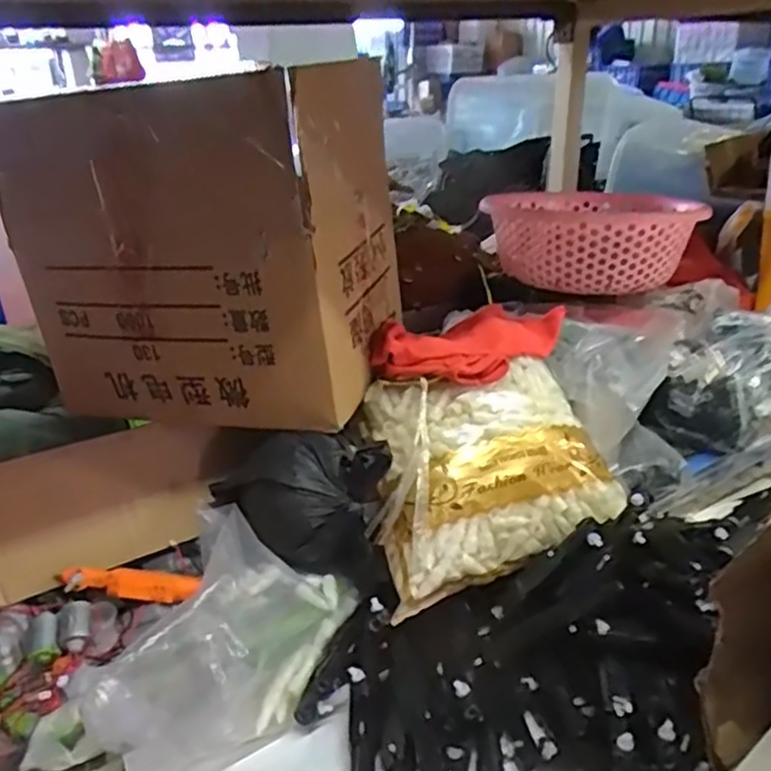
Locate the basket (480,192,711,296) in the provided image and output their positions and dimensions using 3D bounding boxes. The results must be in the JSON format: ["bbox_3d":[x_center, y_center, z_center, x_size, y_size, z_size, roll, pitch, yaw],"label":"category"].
[{"bbox_3d":[0.264,-0.210,0.925,0.252,0.102,0.280,-1,24,3],"label":"basket"}]

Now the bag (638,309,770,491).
[{"bbox_3d":[0.448,-0.032,0.781,0.347,0.144,0.108,-41,36,-11],"label":"bag"}]

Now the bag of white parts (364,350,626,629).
[{"bbox_3d":[0.087,0.067,0.599,0.217,0.050,0.200,-16,67,-8],"label":"bag of white parts"}]

